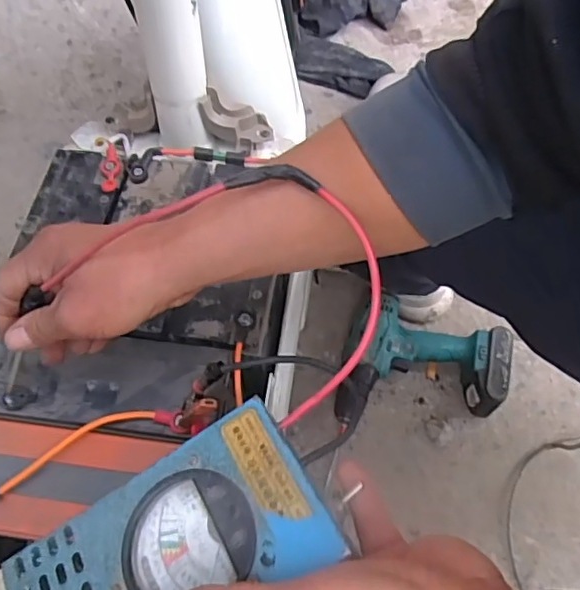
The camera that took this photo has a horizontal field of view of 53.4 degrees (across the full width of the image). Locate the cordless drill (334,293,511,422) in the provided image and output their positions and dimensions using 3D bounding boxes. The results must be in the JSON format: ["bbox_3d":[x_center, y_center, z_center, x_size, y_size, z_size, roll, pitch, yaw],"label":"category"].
[{"bbox_3d":[0.169,0.092,0.735,0.198,0.066,0.174,15,61,0],"label":"cordless drill"}]

